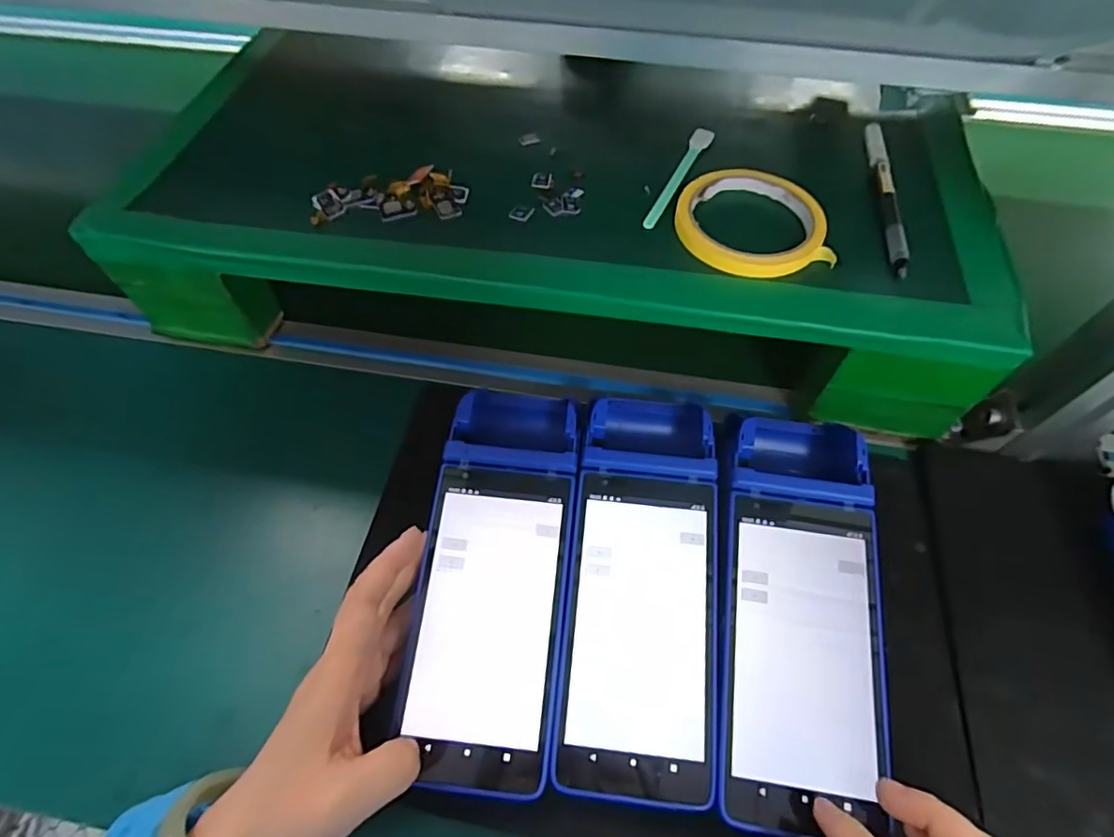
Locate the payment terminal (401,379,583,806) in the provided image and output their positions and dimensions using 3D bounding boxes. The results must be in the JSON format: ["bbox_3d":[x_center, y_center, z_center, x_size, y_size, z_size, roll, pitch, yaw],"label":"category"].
[{"bbox_3d":[-0.032,0.079,0.321,0.077,0.045,0.222,4,63,1],"label":"payment terminal"}]

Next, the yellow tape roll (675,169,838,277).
[{"bbox_3d":[0.122,-0.128,0.359,0.089,0.011,0.089,0,59,0],"label":"yellow tape roll"}]

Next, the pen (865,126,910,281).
[{"bbox_3d":[0.220,-0.149,0.374,0.013,0.008,0.144,7,59,5],"label":"pen"}]

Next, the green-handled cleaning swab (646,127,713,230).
[{"bbox_3d":[0.085,-0.167,0.390,0.014,0.010,0.114,23,62,13],"label":"green-handled cleaning swab"}]

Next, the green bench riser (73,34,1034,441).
[{"bbox_3d":[-0.001,-0.164,0.423,0.586,0.082,0.261,7,59,4],"label":"green bench riser"}]

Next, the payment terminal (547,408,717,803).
[{"bbox_3d":[0.048,0.085,0.317,0.080,0.042,0.223,5,59,4],"label":"payment terminal"}]

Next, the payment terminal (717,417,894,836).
[{"bbox_3d":[0.130,0.094,0.310,0.085,0.044,0.222,12,63,5],"label":"payment terminal"}]

